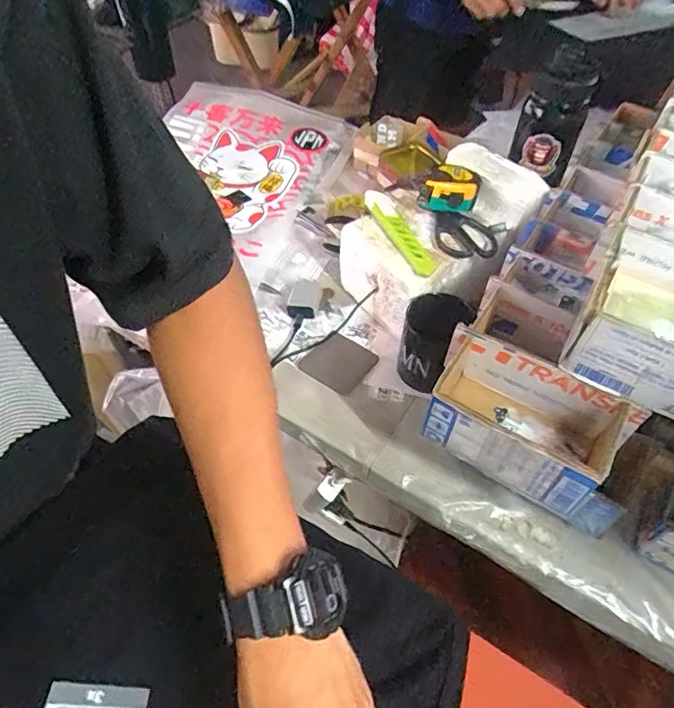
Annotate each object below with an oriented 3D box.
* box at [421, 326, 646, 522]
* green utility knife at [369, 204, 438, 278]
[{"bbox_3d":[0.170,0.067,0.486,0.184,0.078,0.099,28,57,17],"label":"box"},{"bbox_3d":[0.079,-0.147,0.633,0.026,0.016,0.127,-21,57,-18],"label":"green utility knife"}]

